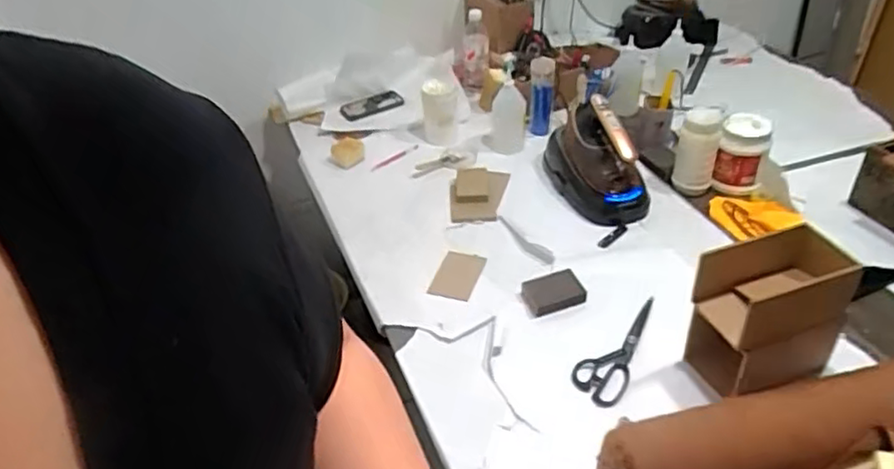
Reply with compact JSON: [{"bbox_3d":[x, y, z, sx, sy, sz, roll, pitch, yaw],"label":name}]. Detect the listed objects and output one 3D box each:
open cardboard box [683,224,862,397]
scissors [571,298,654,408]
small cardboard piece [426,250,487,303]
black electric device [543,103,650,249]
[{"bbox_3d":[0.472,0.116,0.977,0.194,0.216,0.125,-13,38,-8],"label":"open cardboard box"},{"bbox_3d":[0.287,0.187,1.047,0.201,0.016,0.083,-37,59,-18],"label":"scissors"},{"bbox_3d":[0.018,0.077,1.226,0.083,0.010,0.126,10,39,19],"label":"small cardboard piece"},{"bbox_3d":[0.299,-0.152,1.347,0.125,0.185,0.311,-18,39,-14],"label":"black electric device"}]

